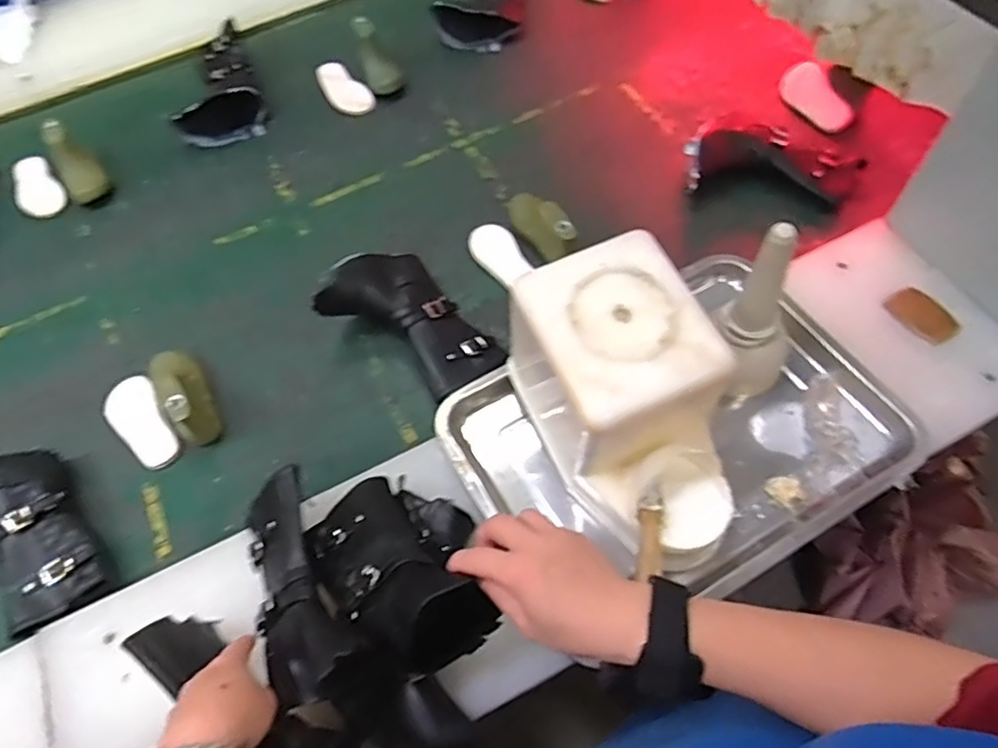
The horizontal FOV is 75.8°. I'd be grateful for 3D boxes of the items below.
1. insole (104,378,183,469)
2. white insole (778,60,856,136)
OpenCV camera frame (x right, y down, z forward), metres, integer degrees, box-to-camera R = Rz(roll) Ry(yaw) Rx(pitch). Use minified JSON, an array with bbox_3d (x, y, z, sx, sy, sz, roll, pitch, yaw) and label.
[{"bbox_3d":[-0.407,0.054,0.727,0.056,0.013,0.126,-36,69,-10],"label":"insole"},{"bbox_3d":[0.451,-0.394,0.918,0.013,0.061,0.137,-9,66,-29],"label":"white insole"}]

